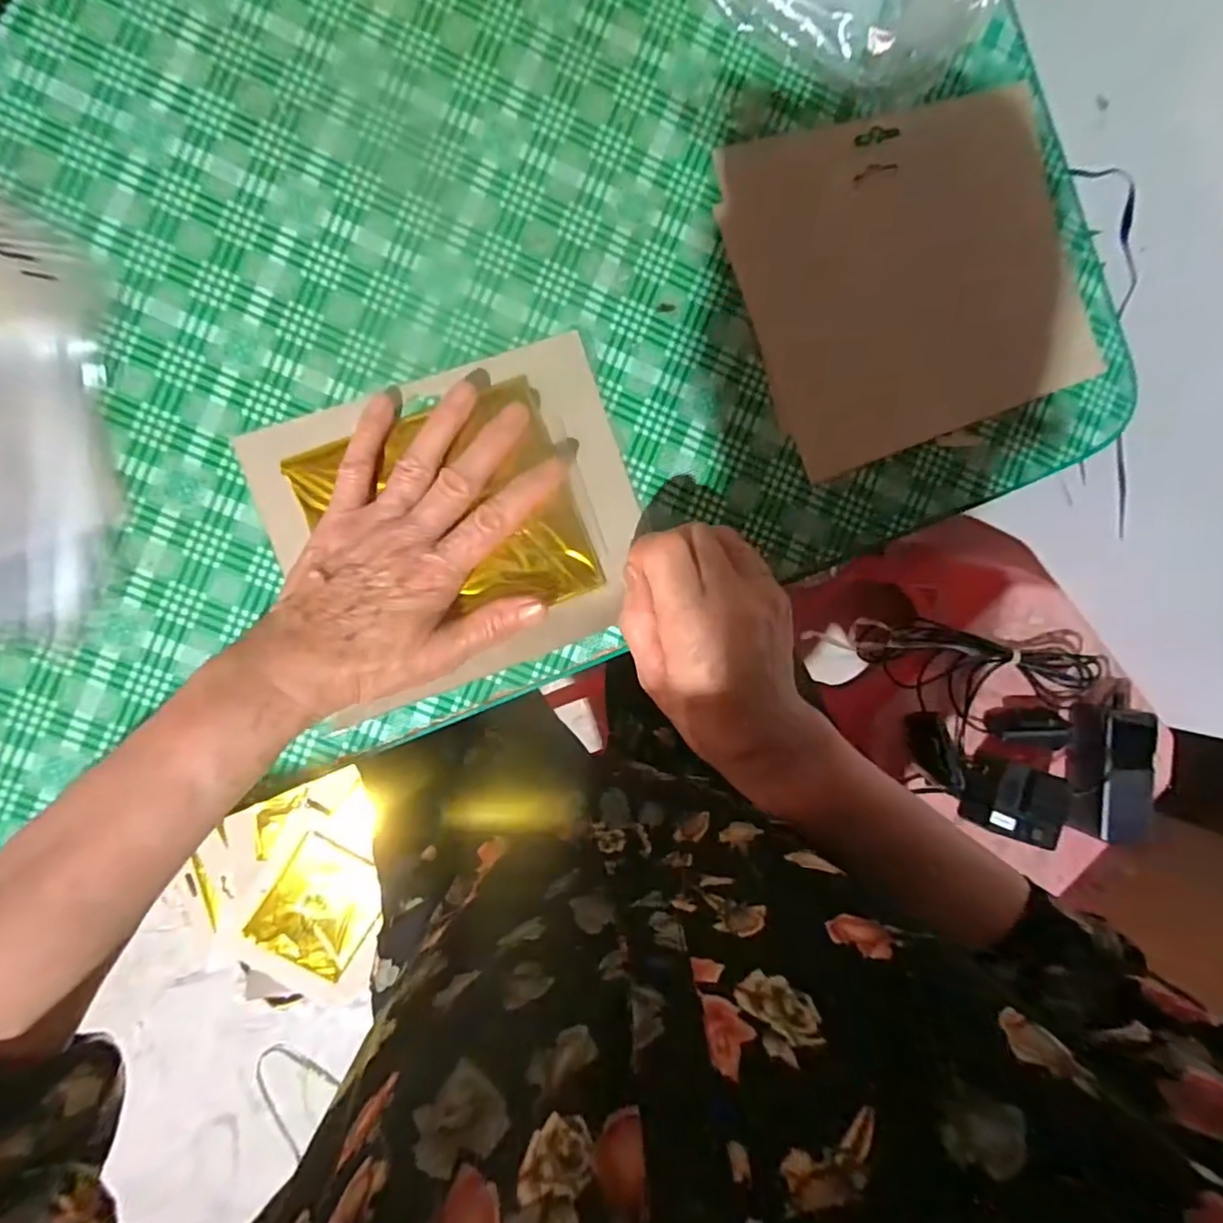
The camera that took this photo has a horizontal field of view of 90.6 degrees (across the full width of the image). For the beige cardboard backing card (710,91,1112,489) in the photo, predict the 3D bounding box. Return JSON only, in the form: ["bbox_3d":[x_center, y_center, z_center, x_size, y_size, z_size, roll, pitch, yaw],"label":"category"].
[{"bbox_3d":[0.176,-0.196,0.353,0.195,0.009,0.186,-19,94,-5],"label":"beige cardboard backing card"}]

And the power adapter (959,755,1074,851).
[{"bbox_3d":[0.396,0.184,0.589,0.080,0.048,0.069,18,89,-5],"label":"power adapter"}]

